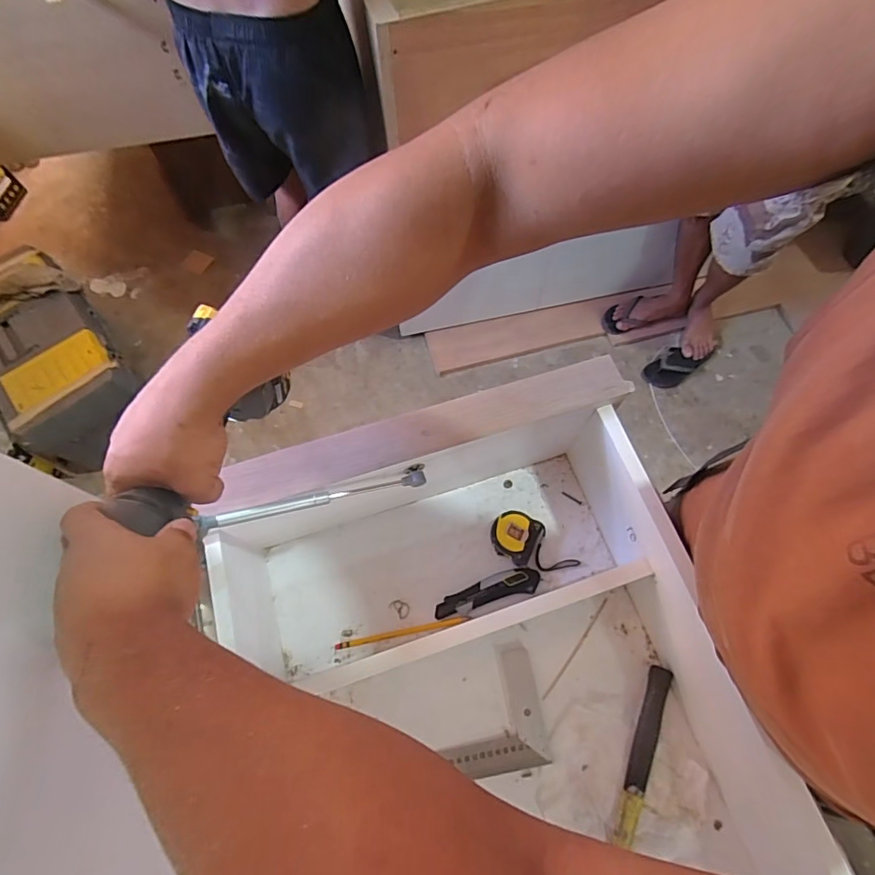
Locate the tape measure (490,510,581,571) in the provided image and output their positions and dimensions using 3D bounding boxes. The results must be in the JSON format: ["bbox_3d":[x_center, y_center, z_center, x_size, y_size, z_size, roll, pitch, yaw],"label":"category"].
[{"bbox_3d":[0.139,0.160,0.701,0.129,0.030,0.069,31,71,12],"label":"tape measure"}]

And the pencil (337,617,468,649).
[{"bbox_3d":[-0.047,0.271,0.670,0.187,0.006,0.009,-11,68,-4],"label":"pencil"}]

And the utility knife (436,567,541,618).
[{"bbox_3d":[0.070,0.217,0.682,0.151,0.019,0.036,-15,69,-6],"label":"utility knife"}]

